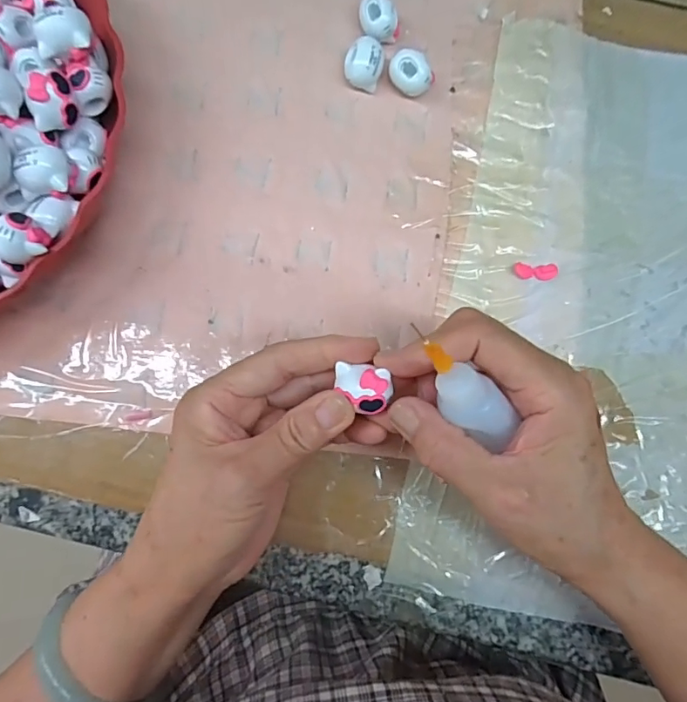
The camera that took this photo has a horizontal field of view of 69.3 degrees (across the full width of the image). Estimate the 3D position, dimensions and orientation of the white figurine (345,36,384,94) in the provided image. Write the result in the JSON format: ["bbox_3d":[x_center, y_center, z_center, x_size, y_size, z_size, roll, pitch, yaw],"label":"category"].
[{"bbox_3d":[0.012,-0.166,0.289,0.022,0.020,0.021,0,83,-3],"label":"white figurine"}]

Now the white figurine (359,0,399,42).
[{"bbox_3d":[0.020,-0.194,0.294,0.024,0.023,0.018,30,82,1],"label":"white figurine"}]

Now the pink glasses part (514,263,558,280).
[{"bbox_3d":[0.110,-0.046,0.285,0.023,0.007,0.009,4,82,-3],"label":"pink glasses part"}]

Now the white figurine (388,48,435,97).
[{"bbox_3d":[0.039,-0.160,0.290,0.026,0.021,0.018,16,82,-1],"label":"white figurine"}]

